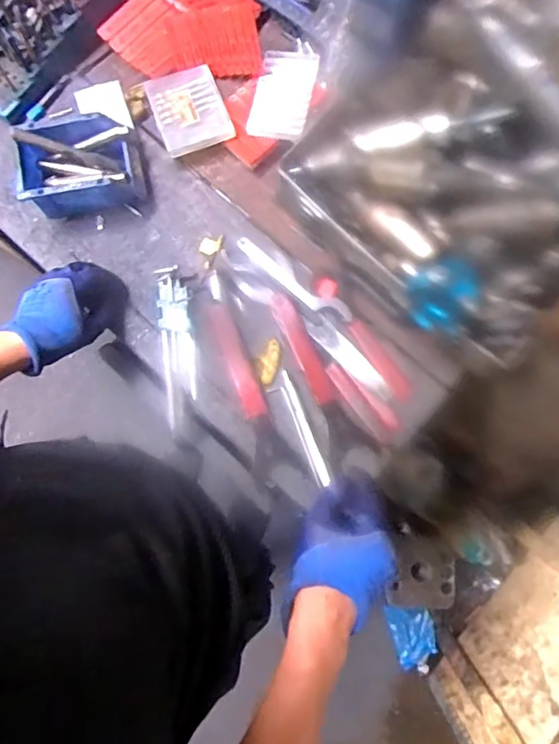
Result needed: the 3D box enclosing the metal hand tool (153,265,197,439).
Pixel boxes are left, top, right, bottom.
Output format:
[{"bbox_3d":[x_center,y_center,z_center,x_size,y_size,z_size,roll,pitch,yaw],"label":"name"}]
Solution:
[{"bbox_3d":[-0.135,-0.032,0.696,0.043,0.032,0.213,-7,80,-2],"label":"metal hand tool"}]

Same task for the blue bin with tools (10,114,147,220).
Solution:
[{"bbox_3d":[-0.267,-0.277,0.707,0.159,0.063,0.115,-12,80,-3],"label":"blue bin with tools"}]

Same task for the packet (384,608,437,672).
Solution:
[{"bbox_3d":[0.352,0.695,1.387,0.114,0.015,0.145,-24,61,19],"label":"packet"}]

